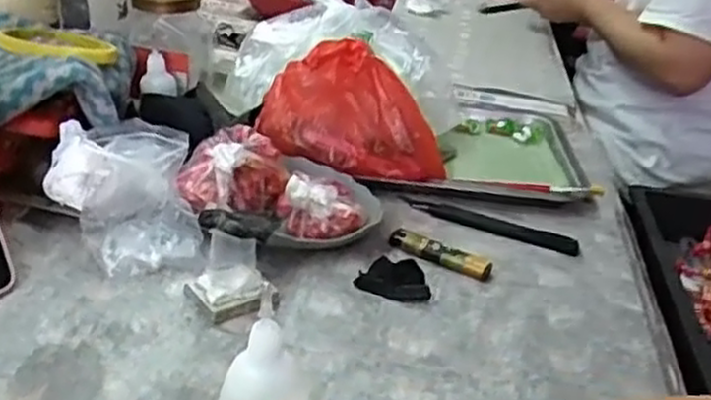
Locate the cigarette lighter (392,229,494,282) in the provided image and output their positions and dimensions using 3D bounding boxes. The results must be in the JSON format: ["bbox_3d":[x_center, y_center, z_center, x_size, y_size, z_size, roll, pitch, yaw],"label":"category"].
[{"bbox_3d":[0.064,0.039,0.577,0.081,0.012,0.019,20,30,22],"label":"cigarette lighter"}]

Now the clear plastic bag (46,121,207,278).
[{"bbox_3d":[-0.169,-0.005,0.549,0.098,0.071,0.109,-4,30,-22],"label":"clear plastic bag"}]

